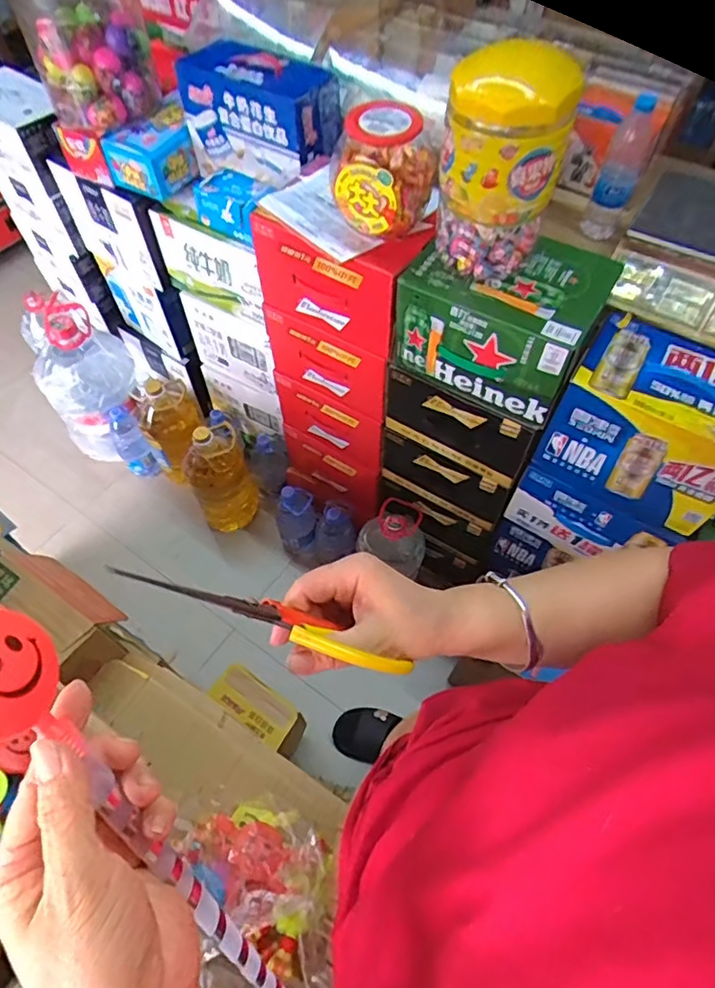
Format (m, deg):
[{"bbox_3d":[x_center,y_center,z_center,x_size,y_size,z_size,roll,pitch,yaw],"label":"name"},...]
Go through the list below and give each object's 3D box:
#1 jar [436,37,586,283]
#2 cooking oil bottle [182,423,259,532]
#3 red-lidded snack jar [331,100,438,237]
[{"bbox_3d":[0.187,-0.413,0.720,0.128,0.226,0.138,0,57,0],"label":"jar"},{"bbox_3d":[-0.366,-0.057,1.453,0.149,0.328,0.160,0,57,0],"label":"cooking oil bottle"},{"bbox_3d":[0.037,-0.470,0.785,0.142,0.146,0.137,0,57,0],"label":"red-lidded snack jar"}]

